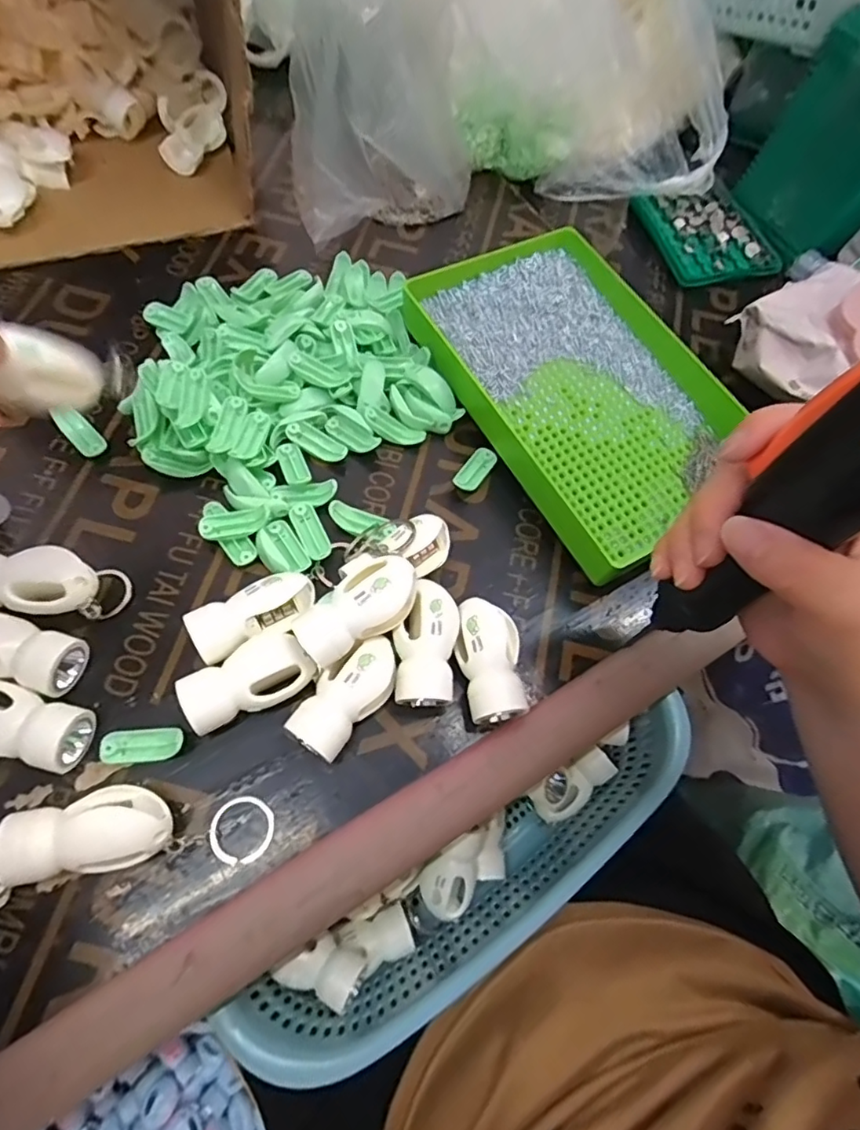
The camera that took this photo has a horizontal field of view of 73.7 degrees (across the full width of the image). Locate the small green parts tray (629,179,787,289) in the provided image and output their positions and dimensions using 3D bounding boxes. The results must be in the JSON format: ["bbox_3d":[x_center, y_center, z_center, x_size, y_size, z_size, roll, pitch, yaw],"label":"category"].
[{"bbox_3d":[0.238,-0.282,0.488,0.098,0.019,0.098,-11,67,-8],"label":"small green parts tray"}]

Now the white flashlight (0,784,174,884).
[{"bbox_3d":[-0.153,0.122,0.260,0.065,0.029,0.034,-11,67,-8],"label":"white flashlight"}]

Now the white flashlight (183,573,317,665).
[{"bbox_3d":[-0.094,0.026,0.310,0.065,0.027,0.028,-32,72,-16],"label":"white flashlight"}]

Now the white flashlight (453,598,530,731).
[{"bbox_3d":[0.032,0.054,0.311,0.033,0.030,0.066,-7,67,-6],"label":"white flashlight"}]

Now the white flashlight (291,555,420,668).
[{"bbox_3d":[-0.036,0.022,0.290,0.065,0.027,0.031,-30,71,-18],"label":"white flashlight"}]

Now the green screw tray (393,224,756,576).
[{"bbox_3d":[0.098,-0.124,0.386,0.153,0.029,0.239,-29,71,-15],"label":"green screw tray"}]

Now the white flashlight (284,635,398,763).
[{"bbox_3d":[-0.041,0.067,0.297,0.032,0.030,0.064,38,70,13],"label":"white flashlight"}]

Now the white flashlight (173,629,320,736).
[{"bbox_3d":[-0.093,0.060,0.296,0.063,0.029,0.036,-28,71,-14],"label":"white flashlight"}]

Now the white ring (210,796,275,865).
[{"bbox_3d":[-0.091,0.128,0.278,0.030,0.004,0.030,1,66,-3],"label":"white ring"}]

